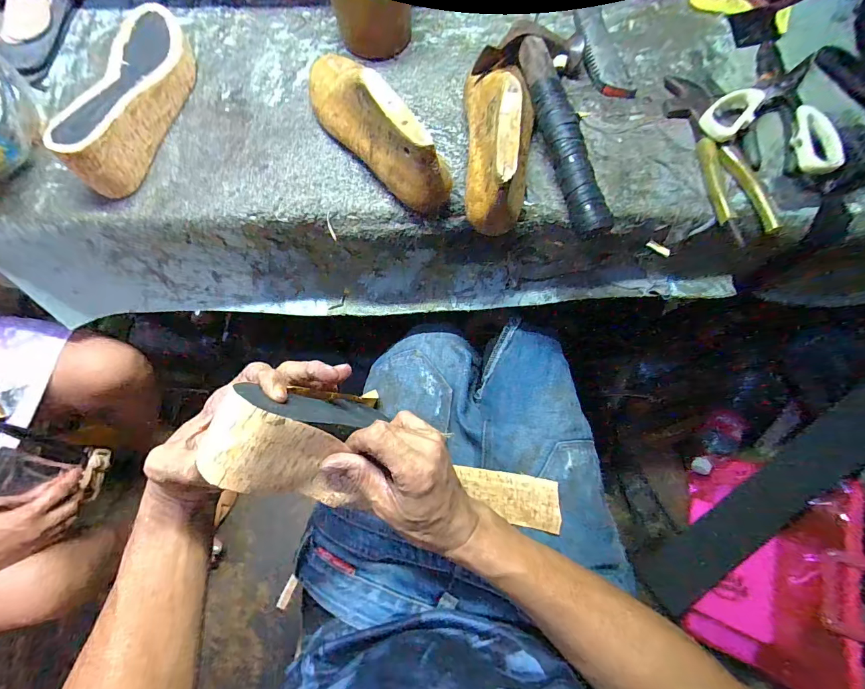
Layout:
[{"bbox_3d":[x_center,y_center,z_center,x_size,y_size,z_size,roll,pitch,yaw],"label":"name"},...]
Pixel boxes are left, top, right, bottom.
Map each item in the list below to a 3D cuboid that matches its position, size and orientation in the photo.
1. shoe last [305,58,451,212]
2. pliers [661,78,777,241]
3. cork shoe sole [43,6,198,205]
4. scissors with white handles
[{"bbox_3d":[-0.067,-0.224,0.380,0.055,0.087,0.219,-34,76,-7],"label":"shoe last"},{"bbox_3d":[0.295,-0.206,0.401,0.056,0.016,0.209,-11,75,-1],"label":"pliers"},{"bbox_3d":[-0.321,-0.269,0.411,0.081,0.062,0.232,5,75,3],"label":"cork shoe sole"},{"bbox_3d":[0.365,-0.247,0.403,0.129,0.026,0.151,32,78,10],"label":"scissors with white handles"}]

